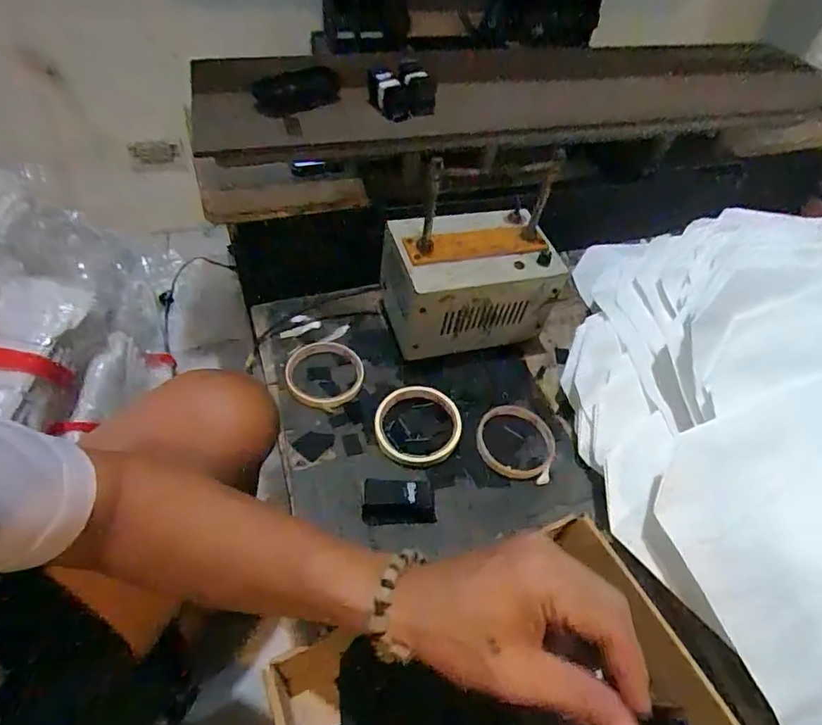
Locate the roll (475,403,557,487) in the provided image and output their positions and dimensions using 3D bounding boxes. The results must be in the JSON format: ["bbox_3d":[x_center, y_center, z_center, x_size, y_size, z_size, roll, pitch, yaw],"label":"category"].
[{"bbox_3d":[0.111,0.083,0.542,0.082,0.016,0.083,2,50,-3],"label":"roll"}]

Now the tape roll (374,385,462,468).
[{"bbox_3d":[0.007,0.063,0.529,0.087,0.012,0.092,2,50,-3],"label":"tape roll"}]

